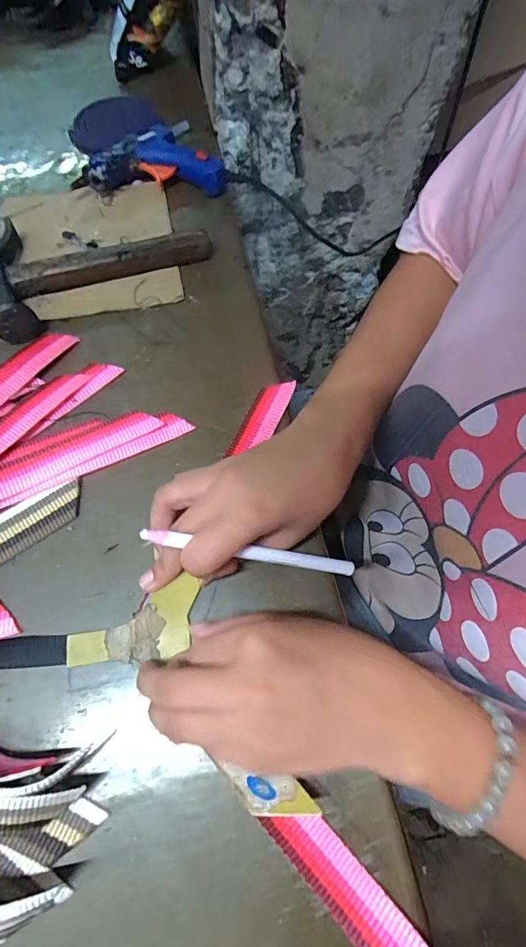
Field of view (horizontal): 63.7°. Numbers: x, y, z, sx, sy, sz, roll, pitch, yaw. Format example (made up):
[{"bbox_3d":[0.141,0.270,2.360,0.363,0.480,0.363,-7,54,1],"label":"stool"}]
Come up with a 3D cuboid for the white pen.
[{"bbox_3d":[-0.004,0.048,0.254,0.136,0.005,0.008,14,65,-20],"label":"white pen"}]

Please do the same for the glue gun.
[{"bbox_3d":[-0.110,-0.307,0.416,0.138,0.028,0.075,-6,67,-4],"label":"glue gun"}]

